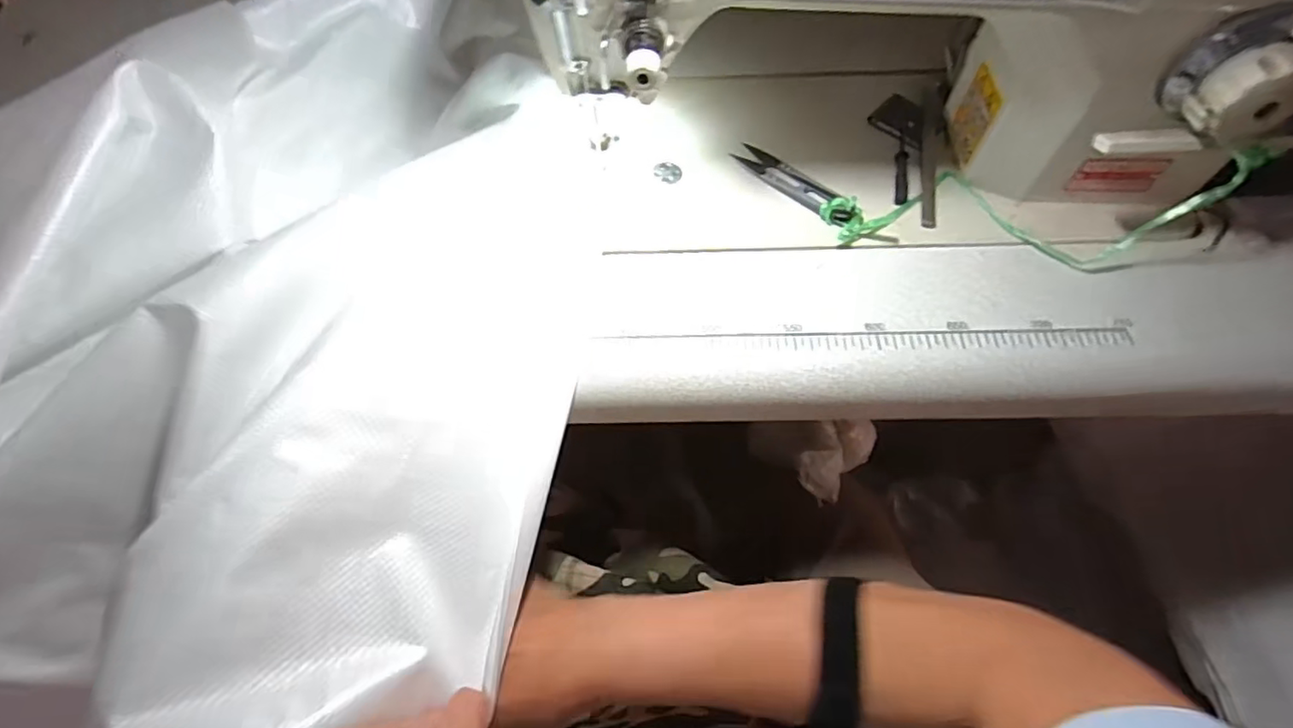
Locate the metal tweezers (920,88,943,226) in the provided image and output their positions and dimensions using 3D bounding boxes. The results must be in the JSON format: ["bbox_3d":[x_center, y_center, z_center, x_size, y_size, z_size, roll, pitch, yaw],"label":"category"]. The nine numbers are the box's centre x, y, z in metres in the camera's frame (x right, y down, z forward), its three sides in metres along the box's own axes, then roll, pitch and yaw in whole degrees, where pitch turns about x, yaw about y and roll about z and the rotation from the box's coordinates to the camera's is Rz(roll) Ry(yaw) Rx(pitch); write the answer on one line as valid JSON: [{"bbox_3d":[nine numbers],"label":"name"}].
[{"bbox_3d":[0.206,-0.161,0.441,0.016,0.016,0.146,11,61,8],"label":"metal tweezers"}]

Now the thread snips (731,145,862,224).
[{"bbox_3d":[0.105,-0.128,0.425,0.023,0.016,0.099,-38,66,-18],"label":"thread snips"}]

